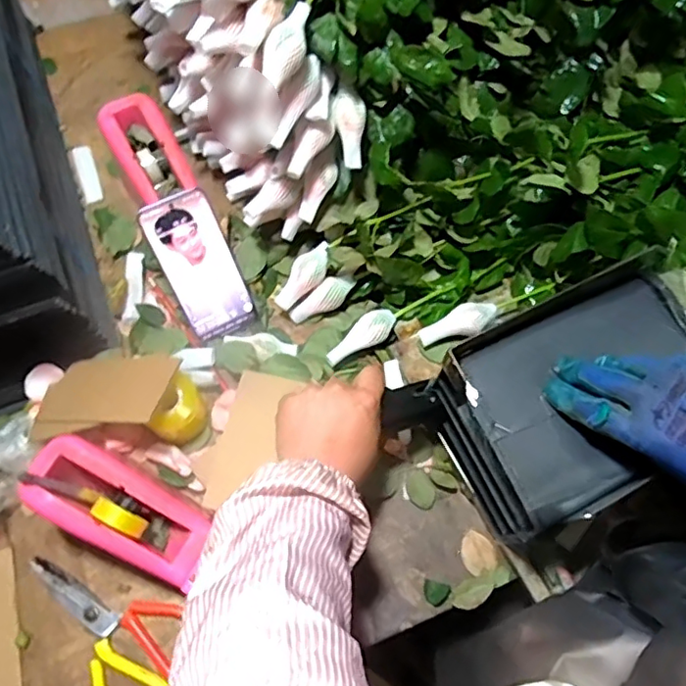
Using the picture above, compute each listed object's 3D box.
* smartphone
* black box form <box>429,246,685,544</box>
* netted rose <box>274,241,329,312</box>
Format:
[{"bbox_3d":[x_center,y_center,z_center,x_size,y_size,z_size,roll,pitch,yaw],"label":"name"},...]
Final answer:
[{"bbox_3d":[-0.148,-0.080,0.610,0.073,0.155,0.008,-28,26,-14],"label":"smartphone"},{"bbox_3d":[0.198,0.038,0.474,0.242,0.061,0.158,-27,69,-11],"label":"black box form"},{"bbox_3d":[-0.041,-0.072,0.625,0.030,0.027,0.082,41,105,16],"label":"netted rose"}]

